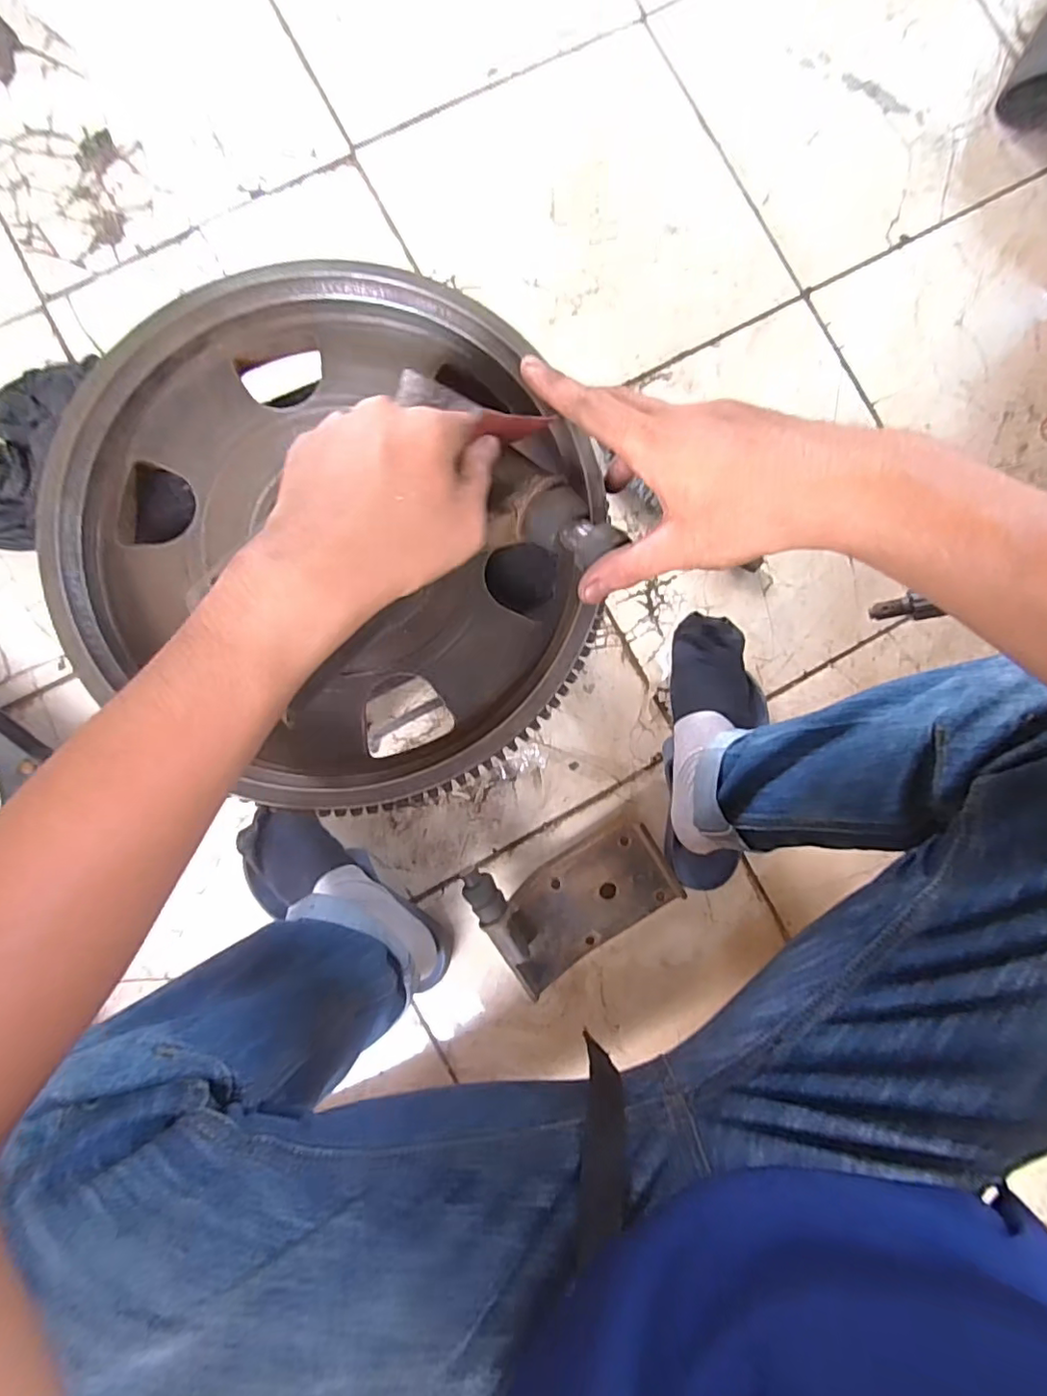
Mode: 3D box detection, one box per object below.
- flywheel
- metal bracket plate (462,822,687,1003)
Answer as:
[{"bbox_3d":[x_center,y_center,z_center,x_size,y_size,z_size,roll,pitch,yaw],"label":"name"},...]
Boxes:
[{"bbox_3d":[-0.105,-0.094,0.340,0.289,0.061,0.307,0,91,-2],"label":"flywheel"},{"bbox_3d":[0.055,0.210,0.644,0.202,0.059,0.154,-33,90,-3],"label":"metal bracket plate"}]

